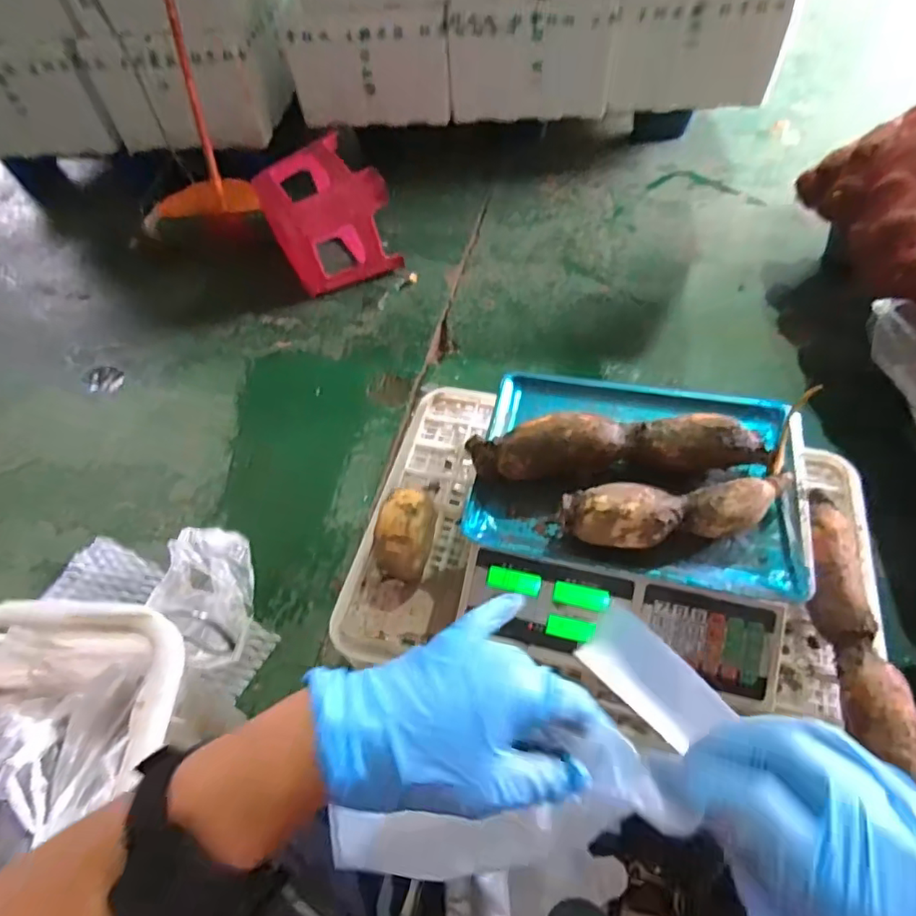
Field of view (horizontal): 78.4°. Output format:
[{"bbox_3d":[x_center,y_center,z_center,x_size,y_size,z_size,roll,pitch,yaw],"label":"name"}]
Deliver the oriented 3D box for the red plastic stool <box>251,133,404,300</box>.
[{"bbox_3d":[-0.341,-0.621,1.464,0.271,0.252,0.309,-24,57,-13],"label":"red plastic stool"}]

